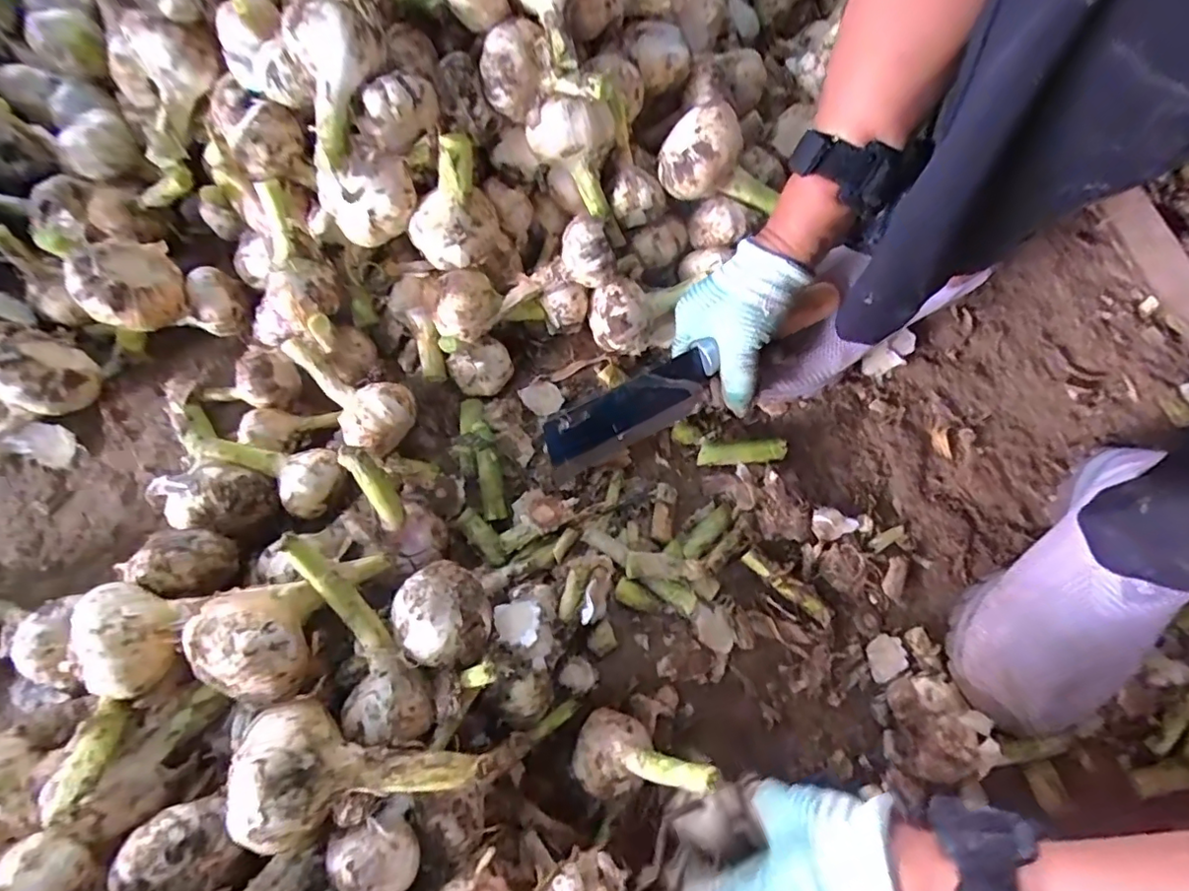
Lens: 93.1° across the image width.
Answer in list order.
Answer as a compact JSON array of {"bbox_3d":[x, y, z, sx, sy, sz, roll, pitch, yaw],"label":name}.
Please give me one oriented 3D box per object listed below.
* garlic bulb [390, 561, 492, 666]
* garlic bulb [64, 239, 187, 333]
[{"bbox_3d":[-0.089,0.099,0.335,0.051,0.041,0.056,0,71,0],"label":"garlic bulb"},{"bbox_3d":[-0.332,-0.113,0.410,0.059,0.061,0.061,-29,73,-9],"label":"garlic bulb"}]

